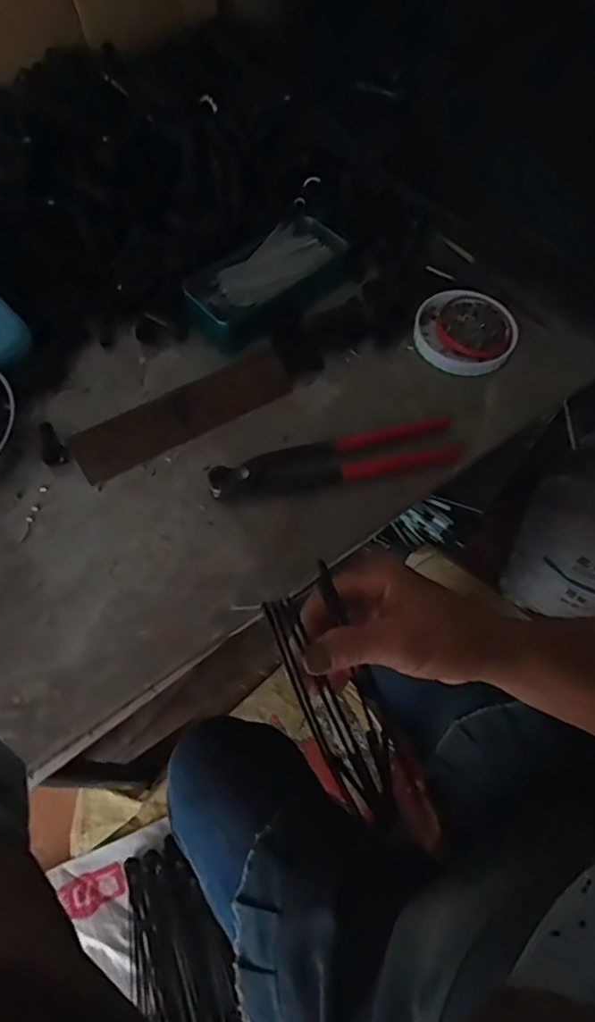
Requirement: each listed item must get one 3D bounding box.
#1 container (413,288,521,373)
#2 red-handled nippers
[{"bbox_3d":[0.152,-0.161,0.496,0.084,0.016,0.089,1,63,-1],"label":"container"},{"bbox_3d":[0.034,-0.038,0.432,0.201,0.019,0.042,-15,64,-9],"label":"red-handled nippers"}]

